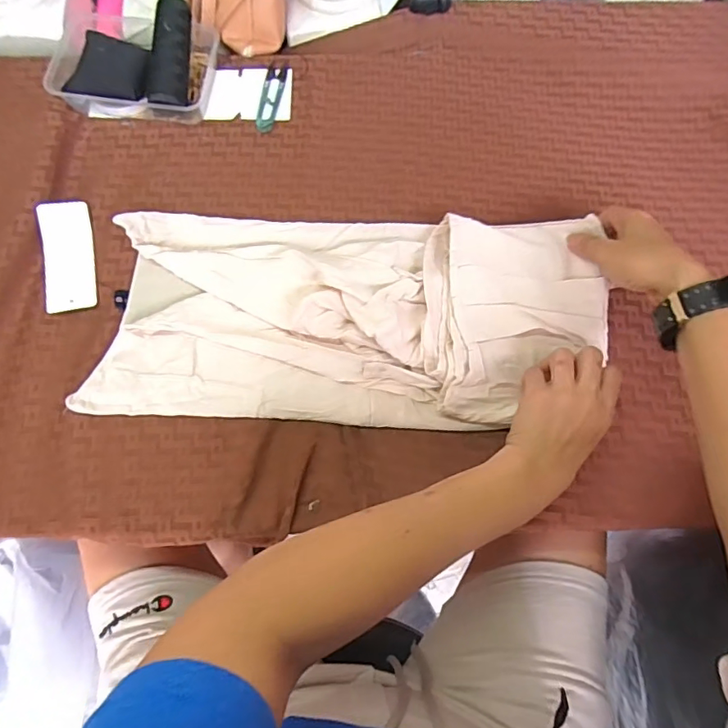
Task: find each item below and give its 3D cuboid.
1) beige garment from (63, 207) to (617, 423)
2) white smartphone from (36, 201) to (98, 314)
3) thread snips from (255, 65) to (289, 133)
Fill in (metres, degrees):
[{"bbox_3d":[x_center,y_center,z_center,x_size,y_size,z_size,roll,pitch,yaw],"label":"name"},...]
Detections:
[{"bbox_3d":[-0.011,-0.050,0.463,0.471,0.050,0.221,-3,70,1],"label":"beige garment"},{"bbox_3d":[-0.301,-0.110,0.491,0.047,0.009,0.122,-8,75,-19],"label":"white smartphone"},{"bbox_3d":[-0.108,-0.312,0.563,0.023,0.005,0.092,7,70,2],"label":"thread snips"}]

